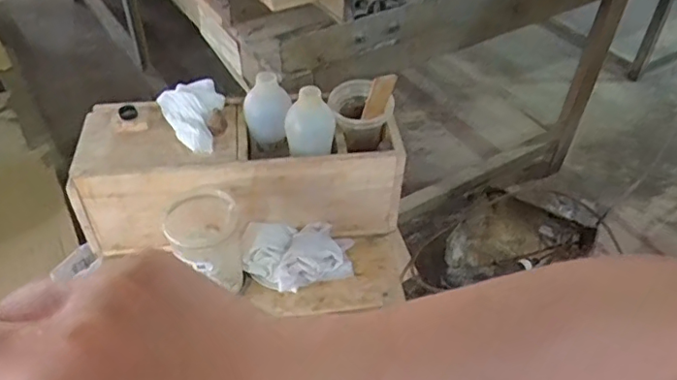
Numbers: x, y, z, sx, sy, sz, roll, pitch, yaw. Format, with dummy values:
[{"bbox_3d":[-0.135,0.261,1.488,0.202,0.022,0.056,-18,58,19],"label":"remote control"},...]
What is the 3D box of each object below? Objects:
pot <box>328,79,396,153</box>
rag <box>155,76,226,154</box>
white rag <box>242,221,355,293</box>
[{"bbox_3d":[0.032,-0.125,0.964,0.090,0.088,0.095,-15,47,-16],"label":"pot"},{"bbox_3d":[-0.226,-0.124,0.925,0.099,0.037,0.143,-23,50,-23],"label":"rag"},{"bbox_3d":[-0.065,0.106,0.947,0.183,0.068,0.105,-4,45,-6],"label":"white rag"}]

